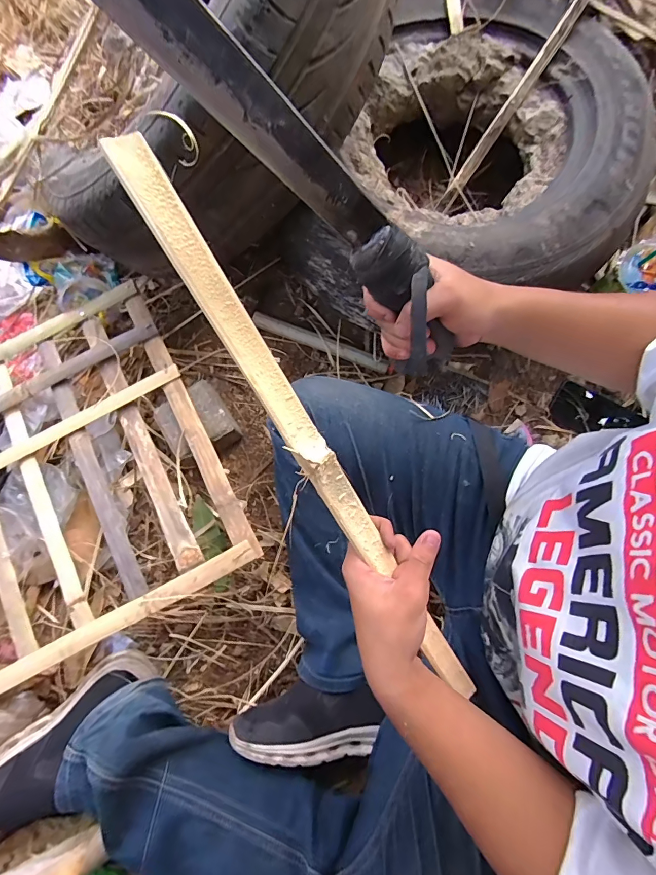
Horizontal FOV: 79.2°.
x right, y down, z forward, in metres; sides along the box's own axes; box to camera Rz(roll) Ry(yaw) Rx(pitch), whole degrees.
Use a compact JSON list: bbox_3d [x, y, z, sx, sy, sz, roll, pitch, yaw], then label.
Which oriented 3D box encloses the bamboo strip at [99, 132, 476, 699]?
[{"bbox_3d":[-0.004,0.023,0.309,0.026,0.015,0.502,-34,104,-8],"label":"bamboo strip"}]

